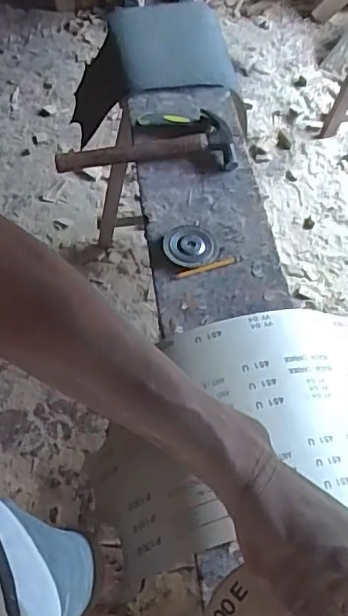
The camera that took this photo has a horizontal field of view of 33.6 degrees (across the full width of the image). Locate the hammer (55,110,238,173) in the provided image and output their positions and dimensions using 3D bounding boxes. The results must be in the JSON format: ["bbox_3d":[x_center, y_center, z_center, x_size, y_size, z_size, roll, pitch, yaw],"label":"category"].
[{"bbox_3d":[-0.050,-0.310,1.087,0.328,0.036,0.139,1,58,1],"label":"hammer"}]

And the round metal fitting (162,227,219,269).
[{"bbox_3d":[0.029,-0.107,0.969,0.088,0.021,0.086,0,58,0],"label":"round metal fitting"}]

